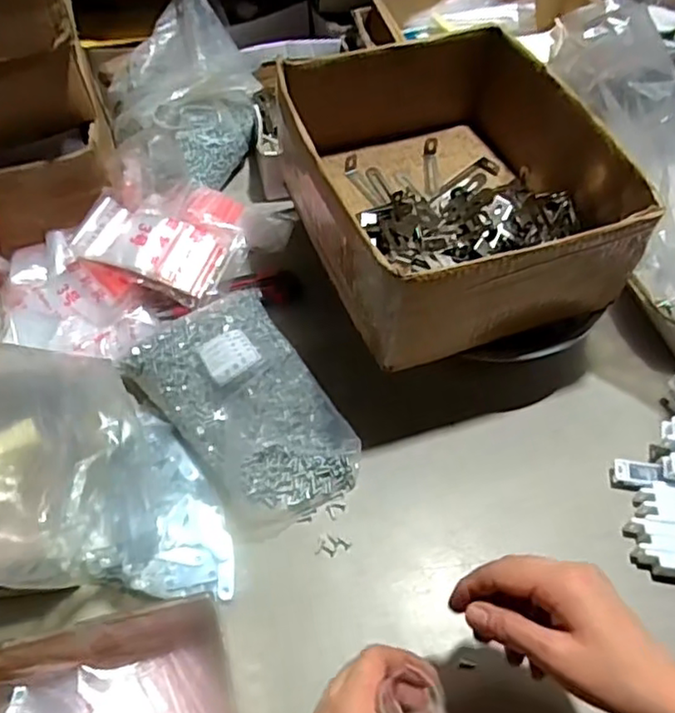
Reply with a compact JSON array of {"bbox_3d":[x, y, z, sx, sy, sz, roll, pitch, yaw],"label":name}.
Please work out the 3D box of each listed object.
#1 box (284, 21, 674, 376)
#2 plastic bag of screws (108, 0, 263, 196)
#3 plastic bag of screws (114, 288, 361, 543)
[{"bbox_3d":[0.104,-0.162,0.629,0.265,0.124,0.303,-16,55,-12],"label":"box"},{"bbox_3d":[-0.188,-0.317,0.794,0.178,0.134,0.218,-10,54,-8],"label":"plastic bag of screws"},{"bbox_3d":[-0.082,0.036,0.589,0.142,0.080,0.224,-30,59,-20],"label":"plastic bag of screws"}]

